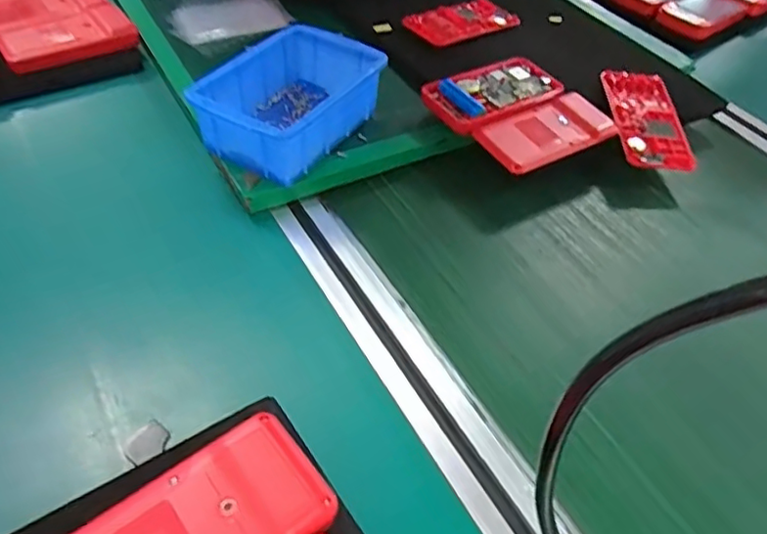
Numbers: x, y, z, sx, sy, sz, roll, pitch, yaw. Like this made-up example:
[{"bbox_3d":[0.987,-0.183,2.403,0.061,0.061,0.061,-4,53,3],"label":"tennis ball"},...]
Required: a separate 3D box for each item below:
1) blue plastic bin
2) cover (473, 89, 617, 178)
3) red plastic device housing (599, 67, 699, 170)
[{"bbox_3d":[-0.070,-0.134,0.502,0.098,0.054,0.149,28,51,19],"label":"blue plastic bin"},{"bbox_3d":[0.139,-0.115,0.516,0.119,0.012,0.058,-24,54,-25],"label":"cover"},{"bbox_3d":[0.233,-0.131,0.548,0.062,0.009,0.118,4,54,-6],"label":"red plastic device housing"}]

